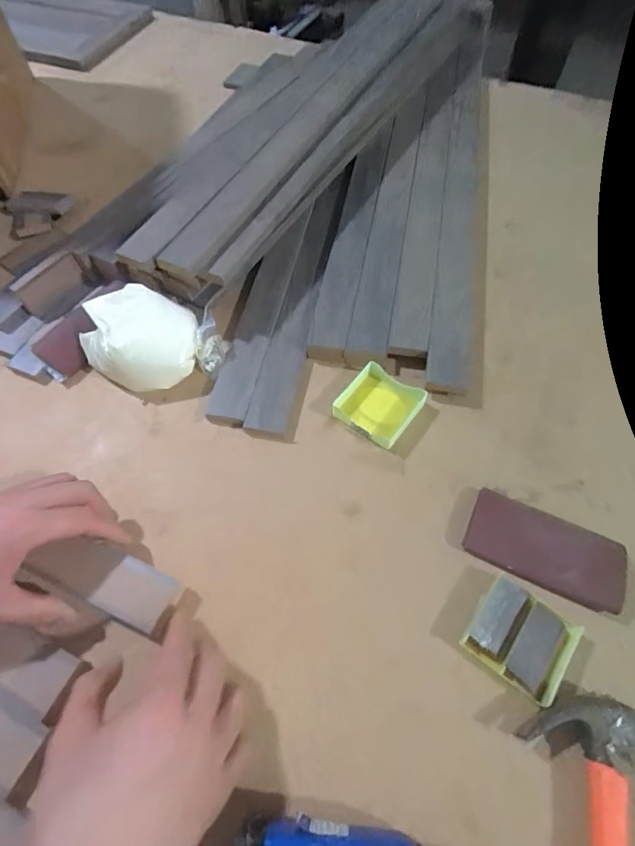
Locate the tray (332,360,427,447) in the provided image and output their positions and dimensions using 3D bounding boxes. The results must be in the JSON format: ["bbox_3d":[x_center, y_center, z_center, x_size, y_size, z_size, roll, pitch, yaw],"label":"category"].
[{"bbox_3d":[0.058,-0.017,0.419,0.064,0.016,0.066,33,66,19],"label":"tray"}]

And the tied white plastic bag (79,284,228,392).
[{"bbox_3d":[-0.169,-0.083,0.437,0.139,0.057,0.089,13,61,9],"label":"tied white plastic bag"}]

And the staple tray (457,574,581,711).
[{"bbox_3d":[0.147,0.155,0.317,0.064,0.013,0.059,34,67,19],"label":"staple tray"}]

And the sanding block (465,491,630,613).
[{"bbox_3d":[0.176,0.100,0.344,0.112,0.021,0.055,22,63,14],"label":"sanding block"}]

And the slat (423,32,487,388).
[{"bbox_3d":[0.188,-0.317,0.563,0.048,0.020,0.650,9,61,7],"label":"slat"}]

